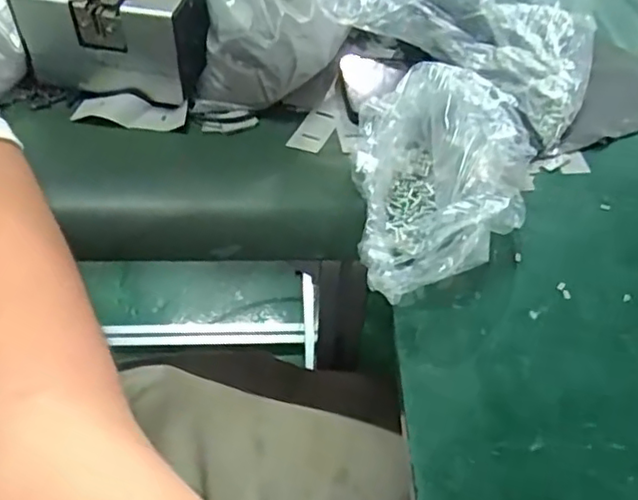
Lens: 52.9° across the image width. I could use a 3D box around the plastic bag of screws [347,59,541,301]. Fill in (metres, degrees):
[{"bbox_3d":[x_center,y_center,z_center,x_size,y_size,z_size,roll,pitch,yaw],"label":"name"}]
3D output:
[{"bbox_3d":[0.084,-0.045,0.411,0.121,0.067,0.154,6,48,1],"label":"plastic bag of screws"}]

